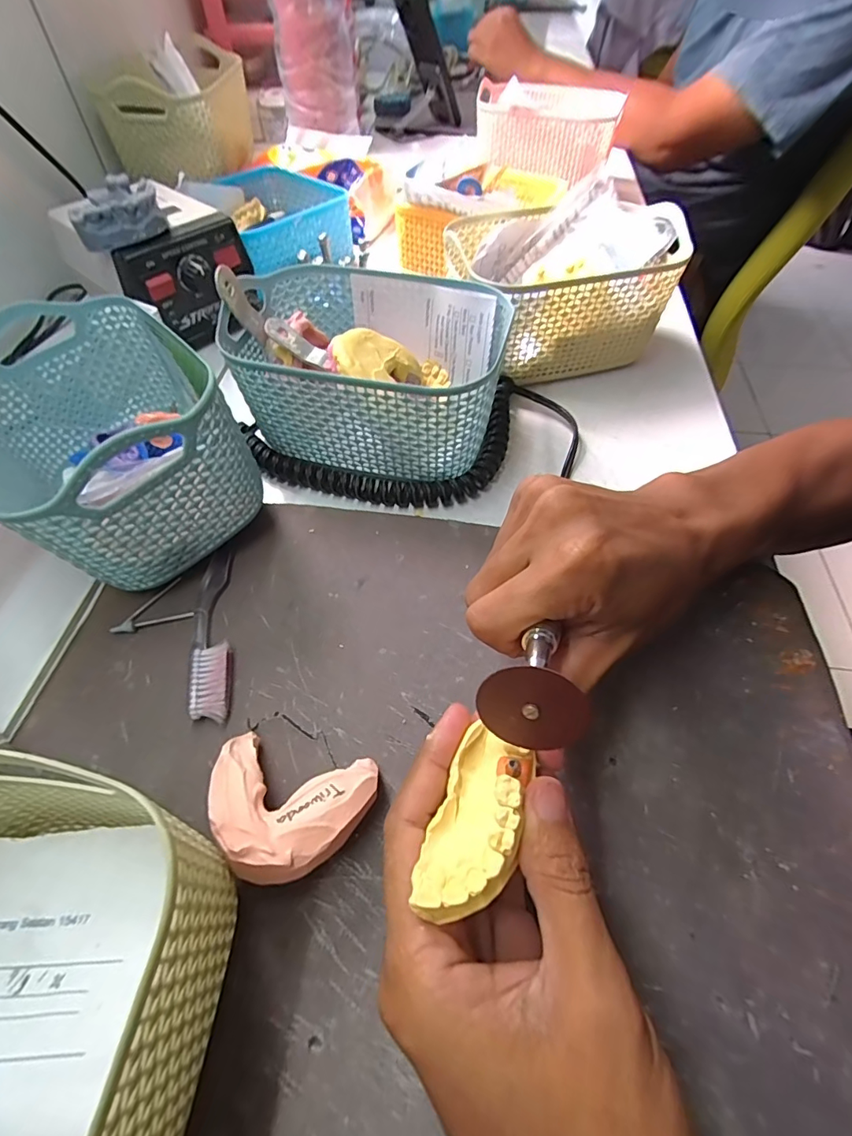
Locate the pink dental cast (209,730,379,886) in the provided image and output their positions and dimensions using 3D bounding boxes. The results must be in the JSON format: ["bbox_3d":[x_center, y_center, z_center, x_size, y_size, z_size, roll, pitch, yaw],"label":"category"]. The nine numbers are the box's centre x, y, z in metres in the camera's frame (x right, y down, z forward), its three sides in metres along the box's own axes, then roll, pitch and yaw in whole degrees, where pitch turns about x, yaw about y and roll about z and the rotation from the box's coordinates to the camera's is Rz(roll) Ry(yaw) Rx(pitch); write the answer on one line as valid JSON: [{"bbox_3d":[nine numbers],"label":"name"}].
[{"bbox_3d":[-0.057,0.097,0.197,0.067,0.032,0.050,8,55,6],"label":"pink dental cast"}]

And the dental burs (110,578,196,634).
[{"bbox_3d":[-0.152,0.022,0.267,0.040,0.004,0.027,-20,57,-13],"label":"dental burs"}]

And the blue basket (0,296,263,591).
[{"bbox_3d":[-0.182,-0.073,0.279,0.110,0.095,0.170,-36,62,-23],"label":"blue basket"}]

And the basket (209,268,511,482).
[{"bbox_3d":[-0.036,-0.126,0.324,0.159,0.082,0.115,11,55,8],"label":"basket"}]

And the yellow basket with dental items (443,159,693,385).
[{"bbox_3d":[0.108,-0.220,0.392,0.160,0.092,0.121,-14,56,-9],"label":"yellow basket with dental items"}]

